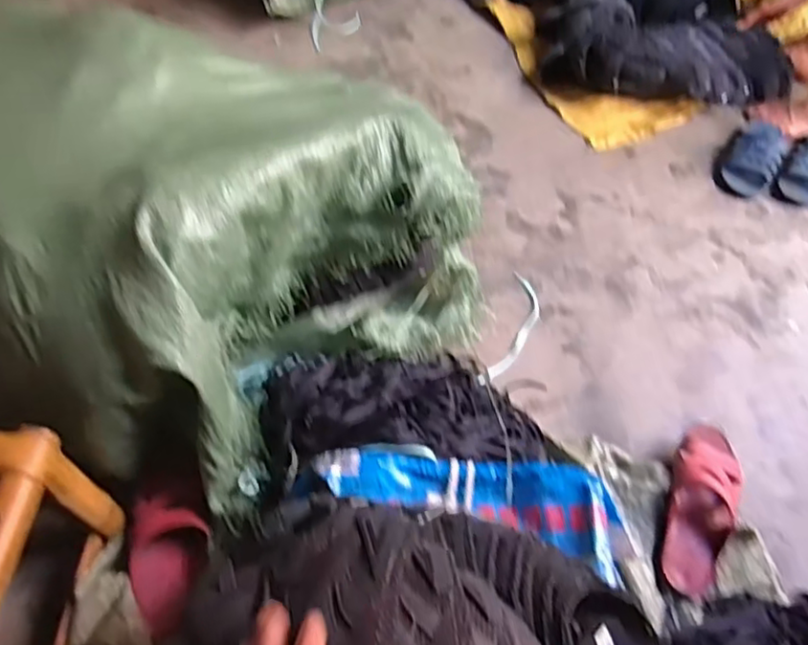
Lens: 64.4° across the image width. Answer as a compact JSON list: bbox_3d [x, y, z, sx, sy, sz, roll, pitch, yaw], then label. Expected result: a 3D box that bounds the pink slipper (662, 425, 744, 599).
[{"bbox_3d":[0.399,0.245,0.859,0.089,0.069,0.233,16,55,10],"label":"pink slipper"}]

